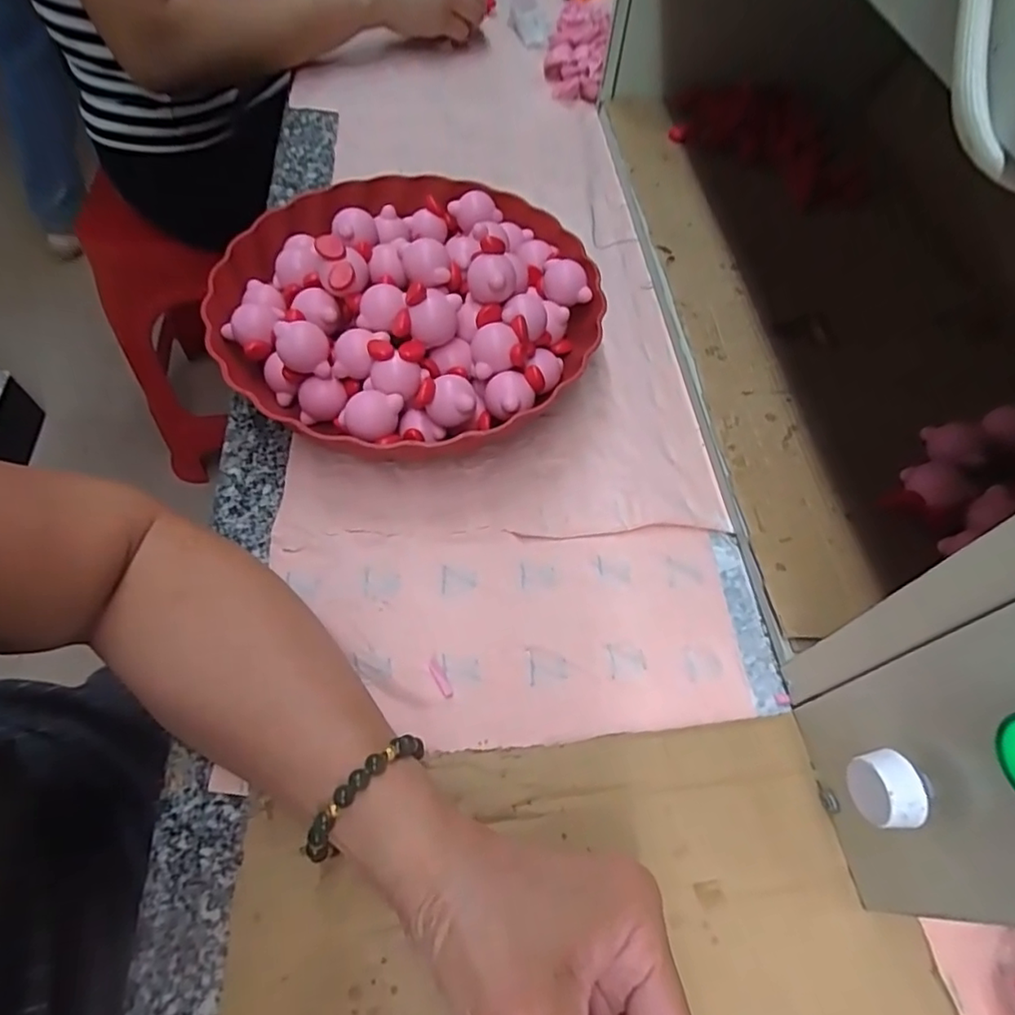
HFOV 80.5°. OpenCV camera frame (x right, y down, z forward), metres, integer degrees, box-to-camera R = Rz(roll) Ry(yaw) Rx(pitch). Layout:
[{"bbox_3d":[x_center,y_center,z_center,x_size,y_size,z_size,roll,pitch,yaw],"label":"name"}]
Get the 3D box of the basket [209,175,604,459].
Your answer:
[{"bbox_3d":[-0.066,-0.137,0.392,0.238,0.080,0.226,1,59,-2],"label":"basket"}]

